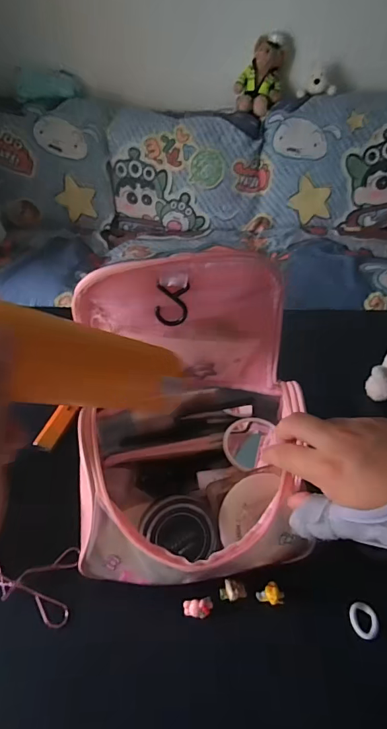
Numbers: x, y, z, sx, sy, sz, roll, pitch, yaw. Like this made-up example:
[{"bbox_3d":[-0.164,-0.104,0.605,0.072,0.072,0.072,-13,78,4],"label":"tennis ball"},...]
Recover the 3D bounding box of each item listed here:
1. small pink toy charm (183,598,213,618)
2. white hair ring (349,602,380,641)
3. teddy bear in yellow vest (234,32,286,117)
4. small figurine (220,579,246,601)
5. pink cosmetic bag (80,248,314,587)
[{"bbox_3d":[0.005,0.225,0.383,0.026,0.008,0.015,-6,44,-3],"label":"small pink toy charm"},{"bbox_3d":[0.155,0.232,0.376,0.024,0.006,0.030,-1,44,2],"label":"white hair ring"},{"bbox_3d":[0.236,-1.038,1.501,0.179,0.222,0.138,6,44,10],"label":"teddy bear in yellow vest"},{"bbox_3d":[0.038,0.215,0.393,0.024,0.009,0.018,7,45,11],"label":"small figurine"},{"bbox_3d":[-0.008,0.051,0.359,0.195,0.228,0.193,-1,44,2],"label":"pink cosmetic bag"}]

